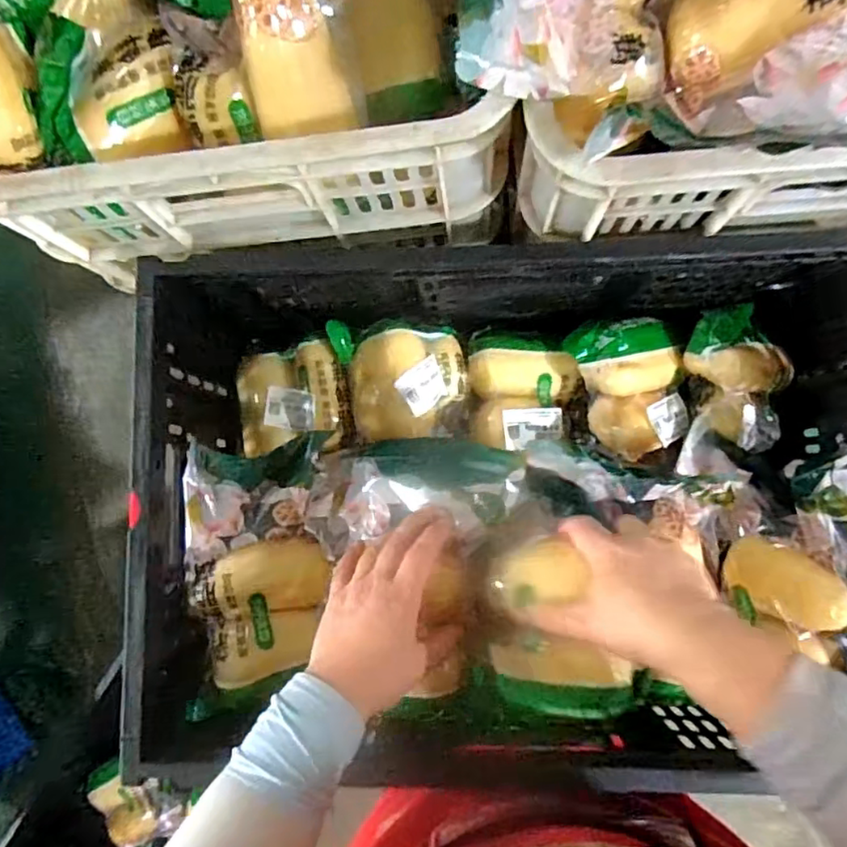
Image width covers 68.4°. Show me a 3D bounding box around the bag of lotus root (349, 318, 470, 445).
[{"bbox_3d":[-0.015,-0.041,0.618,0.114,0.075,0.124,-6,84,3],"label":"bag of lotus root"}]

